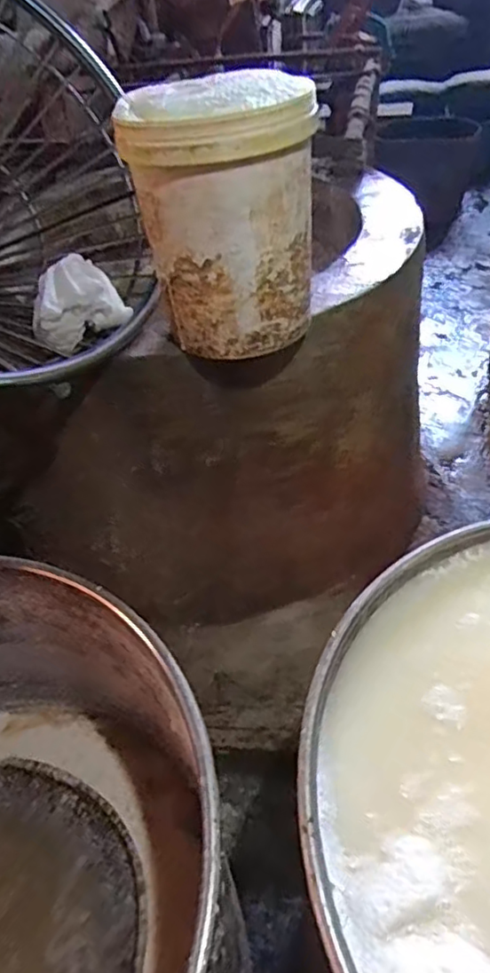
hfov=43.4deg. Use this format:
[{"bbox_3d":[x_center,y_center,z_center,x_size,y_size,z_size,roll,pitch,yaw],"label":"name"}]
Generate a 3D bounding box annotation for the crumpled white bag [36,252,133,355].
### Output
[{"bbox_3d":[-0.320,-0.349,1.159,0.173,0.123,0.127,-22,45,-15],"label":"crumpled white bag"}]

